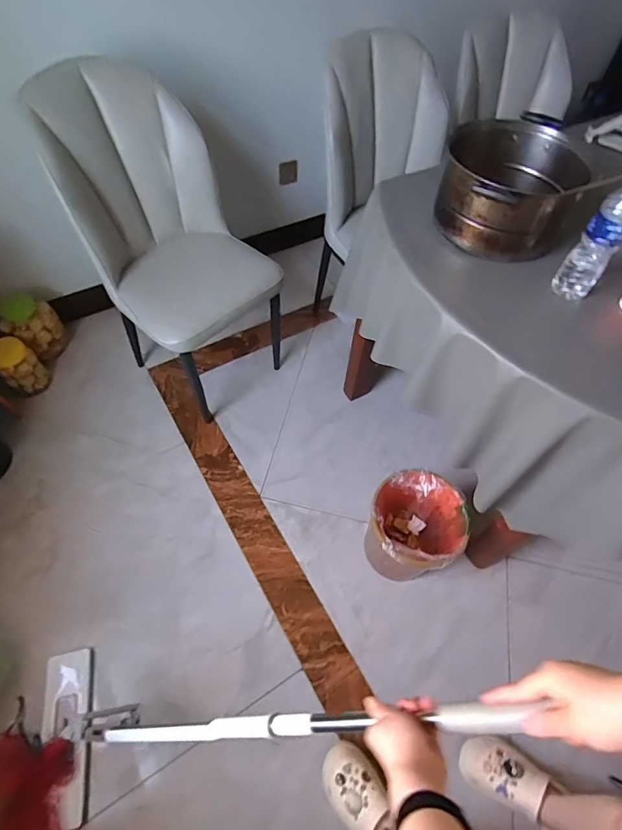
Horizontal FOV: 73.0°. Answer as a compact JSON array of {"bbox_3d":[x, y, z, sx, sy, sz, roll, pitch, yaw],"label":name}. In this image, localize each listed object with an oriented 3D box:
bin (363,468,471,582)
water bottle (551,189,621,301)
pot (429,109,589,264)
[{"bbox_3d":[0.273,0.324,1.178,0.232,0.294,0.236,1,57,-2],"label":"bin"},{"bbox_3d":[0.505,-0.303,0.727,0.067,0.213,0.055,32,61,17],"label":"water bottle"},{"bbox_3d":[0.394,-0.448,0.854,0.246,0.159,0.288,19,58,9],"label":"pot"}]

